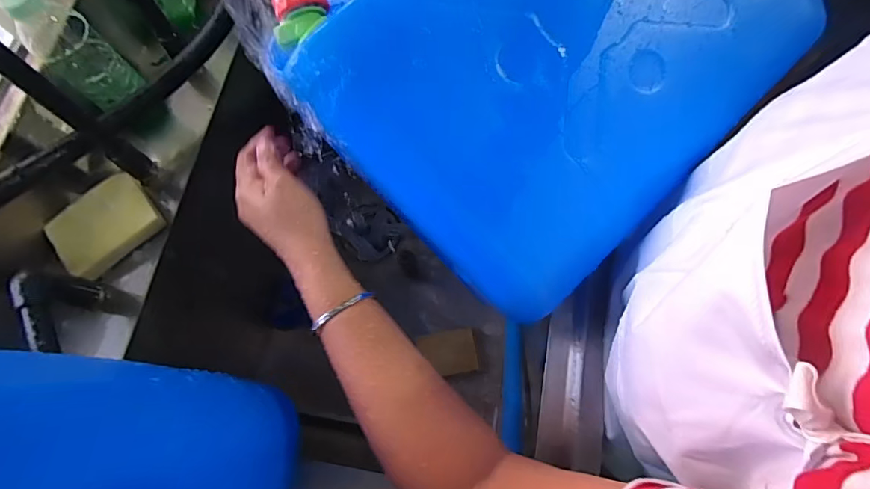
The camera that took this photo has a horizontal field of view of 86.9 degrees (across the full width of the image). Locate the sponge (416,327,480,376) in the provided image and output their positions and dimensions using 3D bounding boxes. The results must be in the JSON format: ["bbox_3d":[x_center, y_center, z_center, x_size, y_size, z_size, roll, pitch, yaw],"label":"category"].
[{"bbox_3d":[0.025,0.188,0.799,0.097,0.016,0.074,-4,59,-19],"label":"sponge"}]

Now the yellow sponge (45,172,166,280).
[{"bbox_3d":[-0.354,-0.022,0.493,0.103,0.023,0.074,-39,75,-10],"label":"yellow sponge"}]

